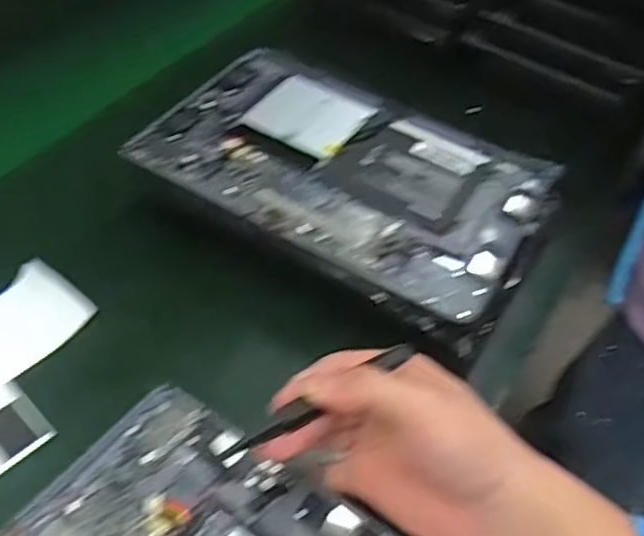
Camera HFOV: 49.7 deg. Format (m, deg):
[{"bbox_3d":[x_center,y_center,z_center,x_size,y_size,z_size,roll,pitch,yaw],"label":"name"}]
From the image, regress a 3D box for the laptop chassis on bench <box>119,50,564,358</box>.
[{"bbox_3d":[0.017,-0.065,0.484,0.259,0.016,0.180,28,50,14],"label":"laptop chassis on bench"}]

